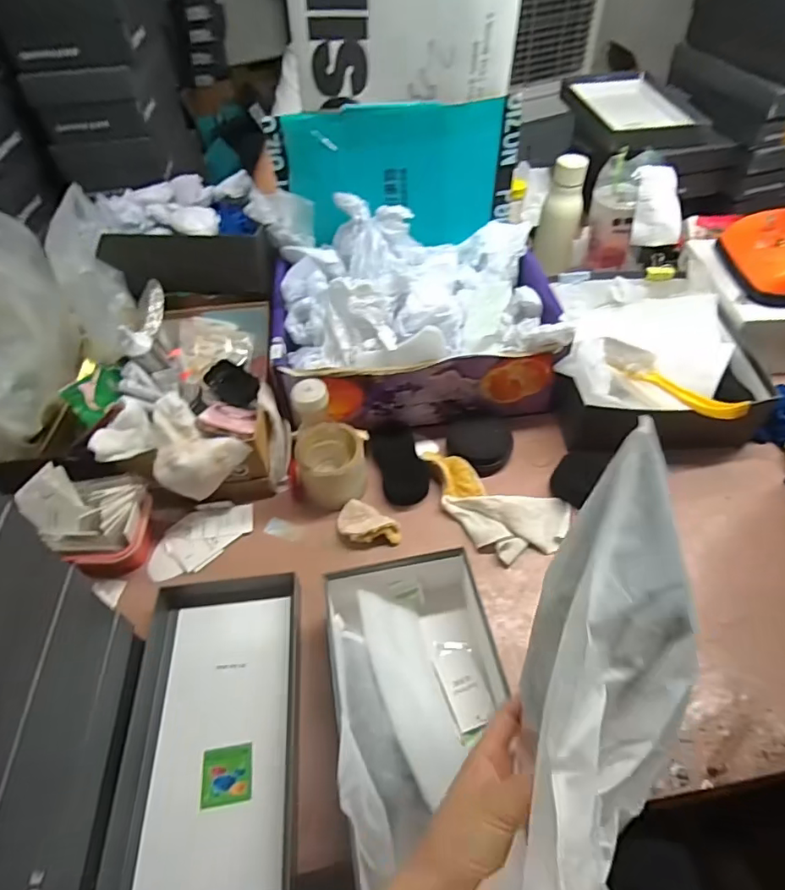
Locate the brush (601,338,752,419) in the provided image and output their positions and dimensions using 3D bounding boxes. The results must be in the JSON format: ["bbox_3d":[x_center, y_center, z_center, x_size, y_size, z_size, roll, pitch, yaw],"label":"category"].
[{"bbox_3d":[0.363,-0.087,0.684,0.051,0.043,0.196,-37,58,-24],"label":"brush"}]

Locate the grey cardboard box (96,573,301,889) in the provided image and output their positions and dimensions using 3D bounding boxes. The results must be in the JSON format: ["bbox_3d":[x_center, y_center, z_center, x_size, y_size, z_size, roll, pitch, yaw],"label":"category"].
[{"bbox_3d":[-0.180,0.283,0.529,0.160,0.033,0.298,-6,51,-2],"label":"grey cardboard box"}]

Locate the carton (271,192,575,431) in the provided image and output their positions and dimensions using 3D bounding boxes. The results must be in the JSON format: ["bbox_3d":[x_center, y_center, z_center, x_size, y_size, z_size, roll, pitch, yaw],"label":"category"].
[{"bbox_3d":[0.029,-0.195,0.778,0.393,0.182,0.274,-7,51,-3],"label":"carton"}]

